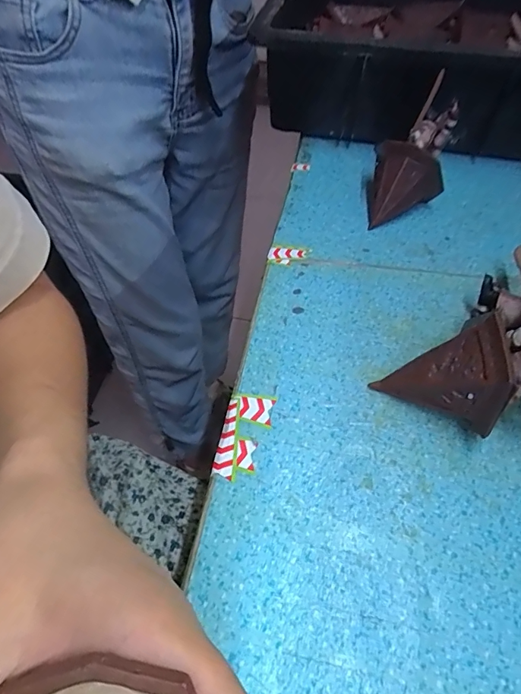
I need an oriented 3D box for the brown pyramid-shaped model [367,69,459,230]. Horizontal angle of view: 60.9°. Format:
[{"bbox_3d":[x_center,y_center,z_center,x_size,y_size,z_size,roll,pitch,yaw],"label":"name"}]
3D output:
[{"bbox_3d":[0.118,-0.150,0.356,0.059,0.070,0.114,31,87,21],"label":"brown pyramid-shaped model"}]

